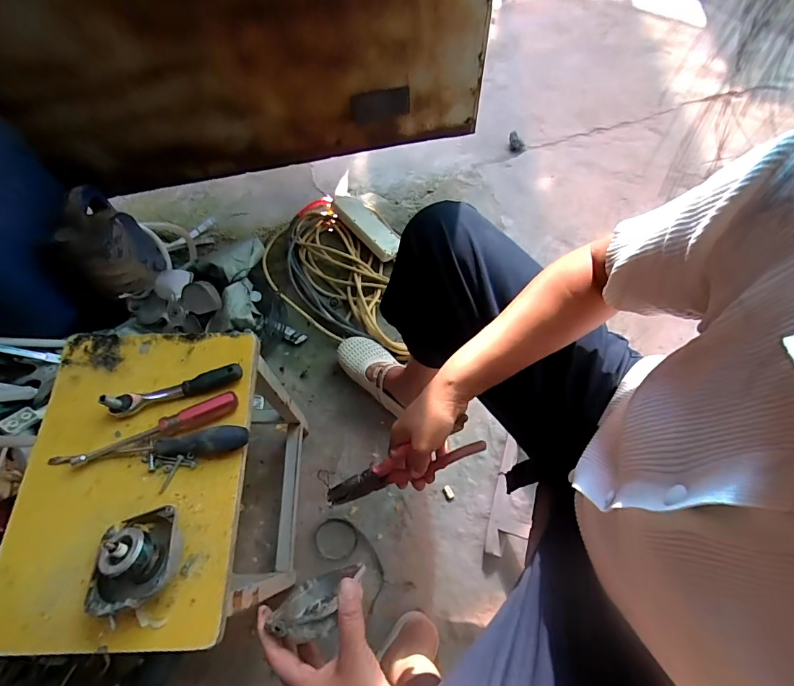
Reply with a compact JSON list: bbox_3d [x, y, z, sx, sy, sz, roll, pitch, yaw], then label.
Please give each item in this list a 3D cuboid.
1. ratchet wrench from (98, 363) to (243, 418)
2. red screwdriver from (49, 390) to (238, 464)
[{"bbox_3d":[-0.257,0.050,0.486,0.148,0.034,0.022,-17,66,-5],"label":"ratchet wrench"},{"bbox_3d":[-0.283,0.101,0.472,0.206,0.020,0.027,-22,66,-7],"label":"red screwdriver"}]

